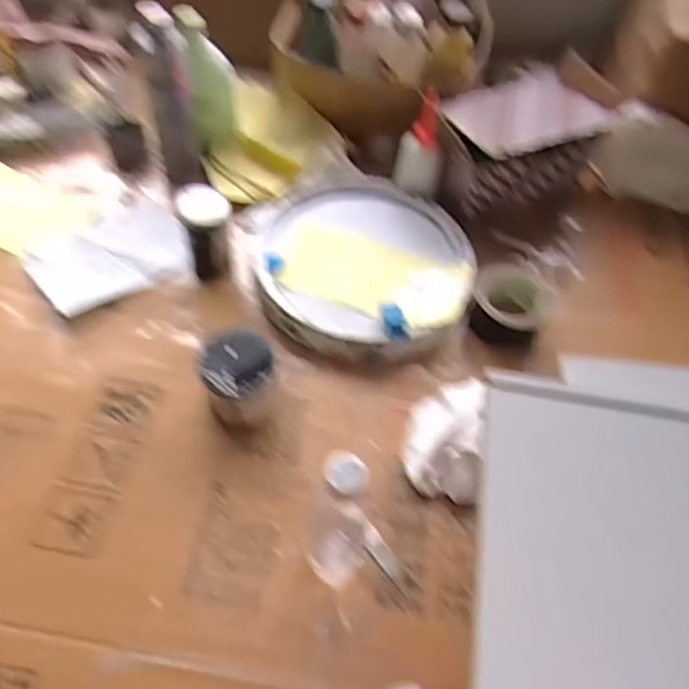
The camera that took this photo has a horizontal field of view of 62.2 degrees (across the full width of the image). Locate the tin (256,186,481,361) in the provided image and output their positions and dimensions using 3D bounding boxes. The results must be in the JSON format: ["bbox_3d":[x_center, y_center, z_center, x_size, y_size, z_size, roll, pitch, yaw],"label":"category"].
[{"bbox_3d":[0.026,-0.113,0.781,0.289,0.035,0.282,1,55,-2],"label":"tin"}]

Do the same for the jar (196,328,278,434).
[{"bbox_3d":[-0.115,0.040,0.631,0.076,0.091,0.078,1,55,-2],"label":"jar"}]

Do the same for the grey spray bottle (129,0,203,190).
[{"bbox_3d":[-0.246,-0.342,0.814,0.066,0.231,0.053,-8,56,-8],"label":"grey spray bottle"}]

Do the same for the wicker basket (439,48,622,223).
[{"bbox_3d":[0.288,-0.326,0.935,0.327,0.155,0.180,-28,61,-21],"label":"wicker basket"}]

